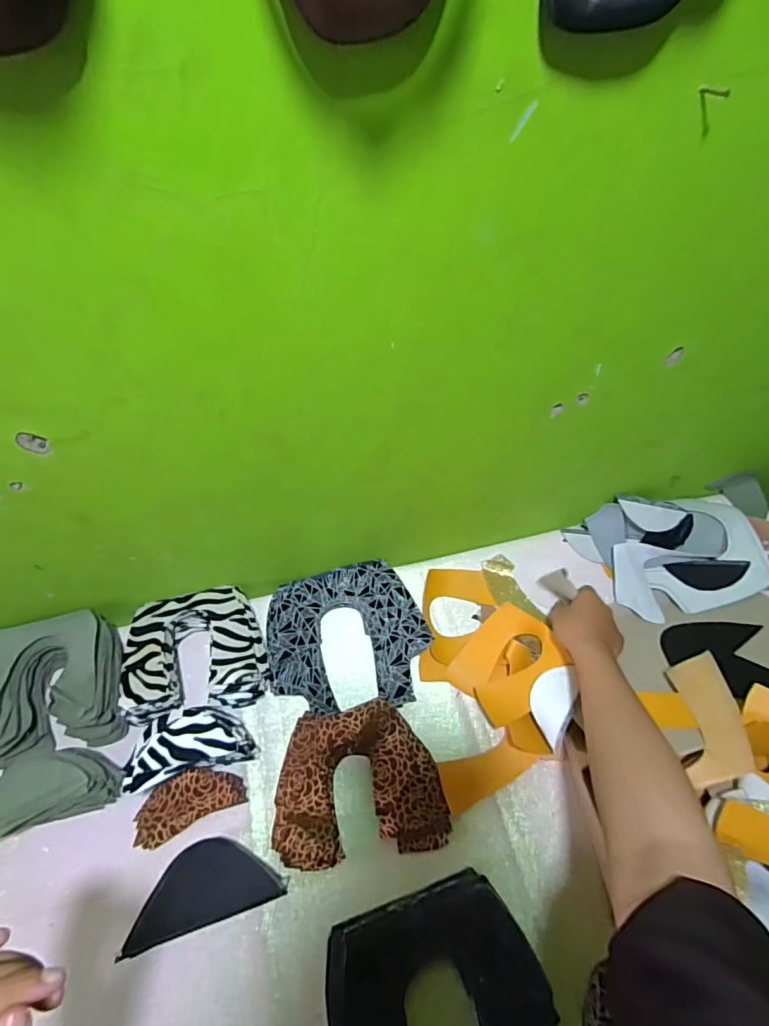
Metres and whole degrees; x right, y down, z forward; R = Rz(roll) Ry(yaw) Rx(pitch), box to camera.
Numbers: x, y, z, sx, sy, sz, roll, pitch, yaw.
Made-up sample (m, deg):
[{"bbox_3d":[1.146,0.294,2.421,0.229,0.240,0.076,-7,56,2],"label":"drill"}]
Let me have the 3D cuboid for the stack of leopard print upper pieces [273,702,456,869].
[{"bbox_3d":[-0.028,0.283,0.524,0.175,0.044,0.139,-7,57,-4],"label":"stack of leopard print upper pieces"}]

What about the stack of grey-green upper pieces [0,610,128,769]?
[{"bbox_3d":[-0.387,0.197,0.571,0.159,0.067,0.141,-12,58,-8],"label":"stack of grey-green upper pieces"}]

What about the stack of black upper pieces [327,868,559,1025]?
[{"bbox_3d":[0.047,0.434,0.436,0.186,0.031,0.166,-8,57,-5],"label":"stack of black upper pieces"}]

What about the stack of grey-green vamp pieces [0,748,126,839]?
[{"bbox_3d":[-0.347,0.287,0.512,0.130,0.067,0.059,-19,59,-12],"label":"stack of grey-green vamp pieces"}]

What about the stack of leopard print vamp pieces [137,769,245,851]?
[{"bbox_3d":[-0.211,0.307,0.528,0.112,0.012,0.052,-22,59,-14],"label":"stack of leopard print vamp pieces"}]

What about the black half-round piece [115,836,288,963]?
[{"bbox_3d":[-0.177,0.366,0.490,0.143,0.022,0.069,-16,58,-10],"label":"black half-round piece"}]

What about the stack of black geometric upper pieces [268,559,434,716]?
[{"bbox_3d":[-0.046,0.154,0.615,0.191,0.033,0.174,-9,57,-6],"label":"stack of black geometric upper pieces"}]

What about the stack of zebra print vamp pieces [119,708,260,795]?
[{"bbox_3d":[-0.211,0.248,0.528,0.126,0.060,0.062,-16,58,-11],"label":"stack of zebra print vamp pieces"}]

